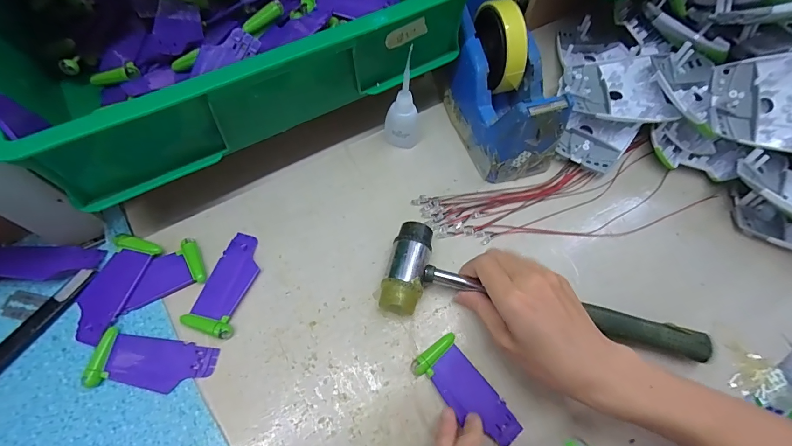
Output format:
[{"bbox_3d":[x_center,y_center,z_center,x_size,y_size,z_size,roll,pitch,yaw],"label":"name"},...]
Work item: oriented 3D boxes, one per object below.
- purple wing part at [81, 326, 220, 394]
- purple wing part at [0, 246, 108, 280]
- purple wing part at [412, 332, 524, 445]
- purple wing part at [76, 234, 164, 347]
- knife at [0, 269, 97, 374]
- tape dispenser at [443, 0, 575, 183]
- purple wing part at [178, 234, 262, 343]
[{"bbox_3d":[-0.190,0.110,0.289,0.088,0.010,0.040,10,63,1],"label":"purple wing part"},{"bbox_3d":[-0.302,0.033,0.314,0.090,0.009,0.032,-3,64,-20],"label":"purple wing part"},{"bbox_3d":[0.059,0.132,0.294,0.090,0.008,0.040,43,70,14],"label":"purple wing part"},{"bbox_3d":[-0.239,0.054,0.313,0.037,0.006,0.090,18,64,5],"label":"purple wing part"},{"bbox_3d":[-0.305,0.103,0.287,0.016,0.008,0.162,31,65,11],"label":"knife"},{"bbox_3d":[0.103,-0.153,0.381,0.080,0.106,0.191,-10,65,-9],"label":"tape dispenser"},{"bbox_3d":[-0.143,0.051,0.322,0.040,0.011,0.089,19,64,5],"label":"purple wing part"}]

